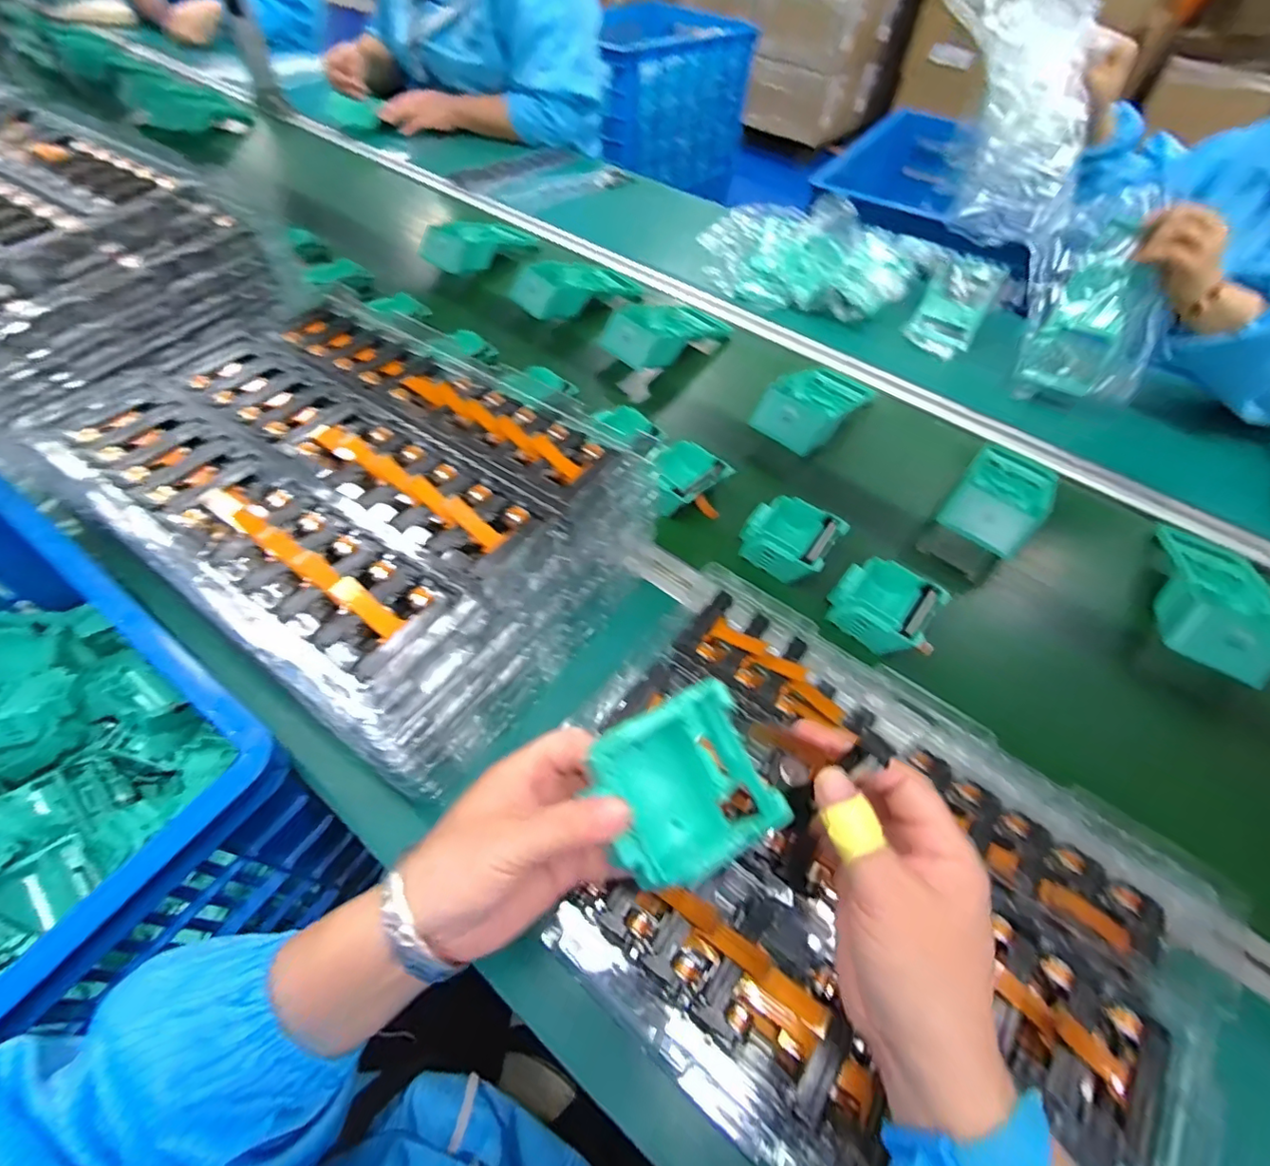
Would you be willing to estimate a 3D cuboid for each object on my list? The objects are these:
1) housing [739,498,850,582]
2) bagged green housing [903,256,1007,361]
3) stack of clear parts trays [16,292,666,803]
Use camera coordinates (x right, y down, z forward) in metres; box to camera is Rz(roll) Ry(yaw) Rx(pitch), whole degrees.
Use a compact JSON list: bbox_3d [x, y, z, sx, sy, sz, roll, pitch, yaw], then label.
[{"bbox_3d":[0.149,-0.045,0.532,0.082,0.036,0.078,29,58,16],"label":"housing"},{"bbox_3d":[0.488,-0.424,0.837,0.094,0.052,0.257,29,58,16],"label":"bagged green housing"},{"bbox_3d":[-0.219,-0.069,0.446,0.394,0.122,0.263,31,58,18],"label":"stack of clear parts trays"}]

